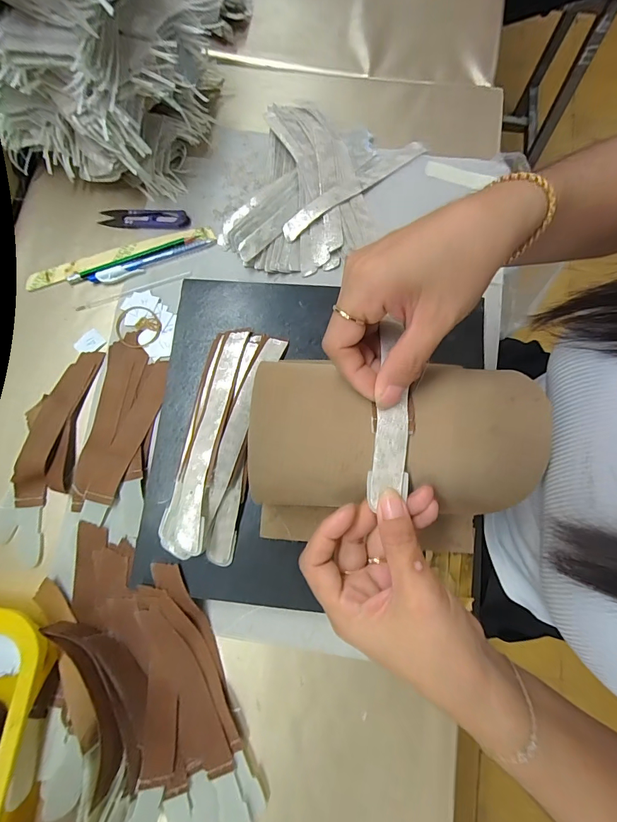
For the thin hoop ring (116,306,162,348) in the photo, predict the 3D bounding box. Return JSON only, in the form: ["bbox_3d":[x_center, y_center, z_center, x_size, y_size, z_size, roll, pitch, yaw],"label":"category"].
[{"bbox_3d":[-0.178,-0.088,0.393,0.049,0.004,0.044,15,80,2],"label":"thin hoop ring"}]

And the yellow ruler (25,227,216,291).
[{"bbox_3d":[-0.205,-0.170,0.409,0.205,0.006,0.021,-17,80,-4],"label":"yellow ruler"}]

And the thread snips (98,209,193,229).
[{"bbox_3d":[-0.183,-0.214,0.415,0.100,0.008,0.023,4,79,0],"label":"thread snips"}]

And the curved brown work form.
[{"bbox_3d":[0.056,0.017,0.245,0.182,0.048,0.092,1,79,1],"label":"curved brown work form"}]

